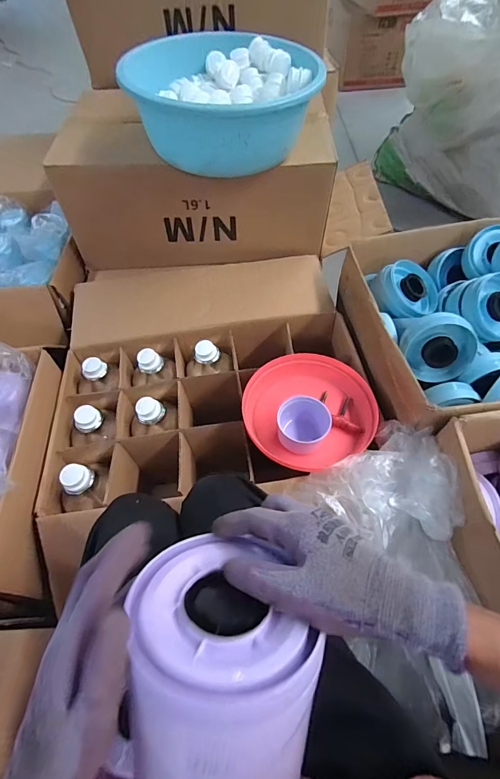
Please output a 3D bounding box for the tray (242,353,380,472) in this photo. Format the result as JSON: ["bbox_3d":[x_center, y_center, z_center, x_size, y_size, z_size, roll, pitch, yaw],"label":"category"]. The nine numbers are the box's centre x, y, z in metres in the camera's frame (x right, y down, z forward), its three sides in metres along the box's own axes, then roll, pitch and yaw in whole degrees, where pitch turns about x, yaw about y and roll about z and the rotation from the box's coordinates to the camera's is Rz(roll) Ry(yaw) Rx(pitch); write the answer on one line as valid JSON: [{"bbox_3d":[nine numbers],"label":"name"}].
[{"bbox_3d":[0.107,0.033,0.678,0.237,0.046,0.215,-20,57,-10],"label":"tray"}]

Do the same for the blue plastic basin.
[{"bbox_3d":[-0.039,-0.558,0.731,0.339,0.134,0.314,9,57,8],"label":"blue plastic basin"}]

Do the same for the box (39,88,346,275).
[{"bbox_3d":[-0.104,-0.481,0.891,0.574,0.263,0.310,4,56,5],"label":"box"}]

